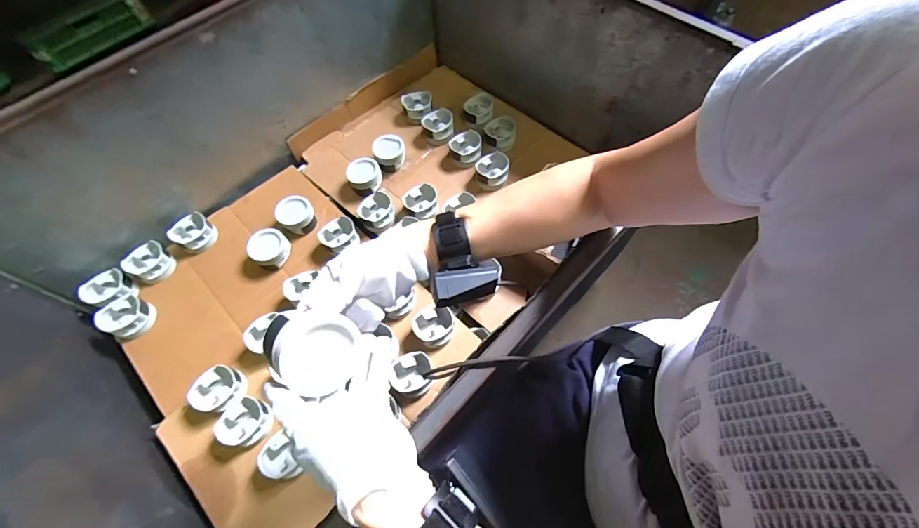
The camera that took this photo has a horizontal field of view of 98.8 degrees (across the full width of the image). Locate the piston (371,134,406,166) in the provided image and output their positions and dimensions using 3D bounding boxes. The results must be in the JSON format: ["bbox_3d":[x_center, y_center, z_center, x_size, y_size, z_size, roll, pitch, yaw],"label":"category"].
[{"bbox_3d":[-0.165,-0.264,0.939,0.073,0.052,0.073,-1,63,2],"label":"piston"}]

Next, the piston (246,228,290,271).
[{"bbox_3d":[-0.396,-0.030,0.826,0.072,0.057,0.077,-1,63,2],"label":"piston"}]

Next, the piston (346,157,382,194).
[{"bbox_3d":[-0.216,-0.200,0.904,0.077,0.044,0.077,-1,63,2],"label":"piston"}]

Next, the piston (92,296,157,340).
[{"bbox_3d":[-0.642,0.104,0.766,0.090,0.043,0.079,8,64,6],"label":"piston"}]

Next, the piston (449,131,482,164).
[{"bbox_3d":[0.014,-0.275,0.932,0.077,0.037,0.076,4,63,4],"label":"piston"}]

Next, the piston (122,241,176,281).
[{"bbox_3d":[-0.637,-0.001,0.819,0.084,0.046,0.079,21,66,12],"label":"piston"}]

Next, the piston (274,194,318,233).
[{"bbox_3d":[-0.355,-0.106,0.861,0.069,0.052,0.072,-1,63,2],"label":"piston"}]

